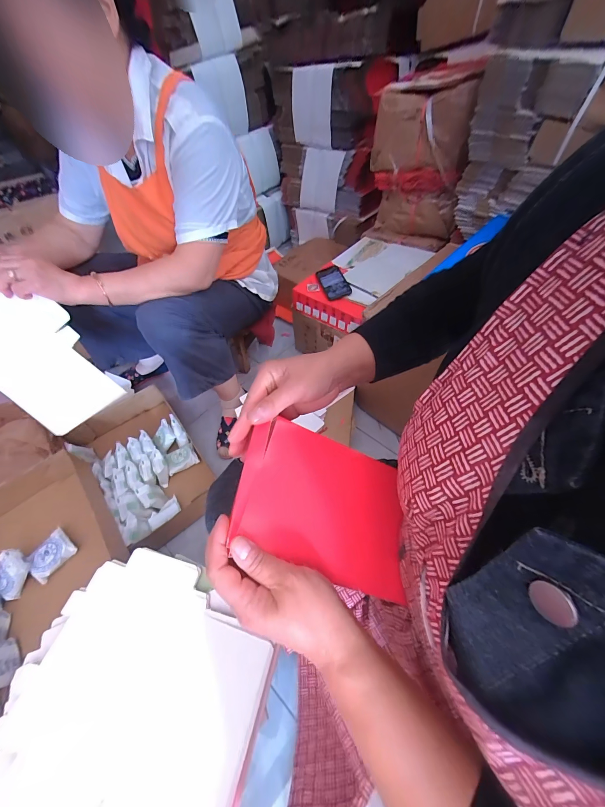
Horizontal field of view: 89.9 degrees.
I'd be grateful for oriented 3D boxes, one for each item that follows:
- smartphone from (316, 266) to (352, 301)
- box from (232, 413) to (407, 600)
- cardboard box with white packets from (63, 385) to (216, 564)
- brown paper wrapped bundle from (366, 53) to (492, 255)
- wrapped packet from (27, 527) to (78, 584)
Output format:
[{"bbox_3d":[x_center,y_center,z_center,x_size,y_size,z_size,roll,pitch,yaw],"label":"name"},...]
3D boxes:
[{"bbox_3d":[0.098,-0.379,0.952,0.077,0.012,0.147,-21,60,4],"label":"smartphone"},{"bbox_3d":[0.027,0.100,0.302,0.184,0.012,0.125,28,60,-19],"label":"box"},{"bbox_3d":[-0.453,0.170,0.859,0.280,0.186,0.453,-33,57,-20],"label":"cardboard box with white packets"},{"bbox_3d":[0.372,-0.767,0.981,0.295,0.433,0.110,28,59,23],"label":"brown paper wrapped bundle"},{"bbox_3d":[-0.548,0.327,0.657,0.071,0.028,0.079,28,59,23],"label":"wrapped packet"}]

